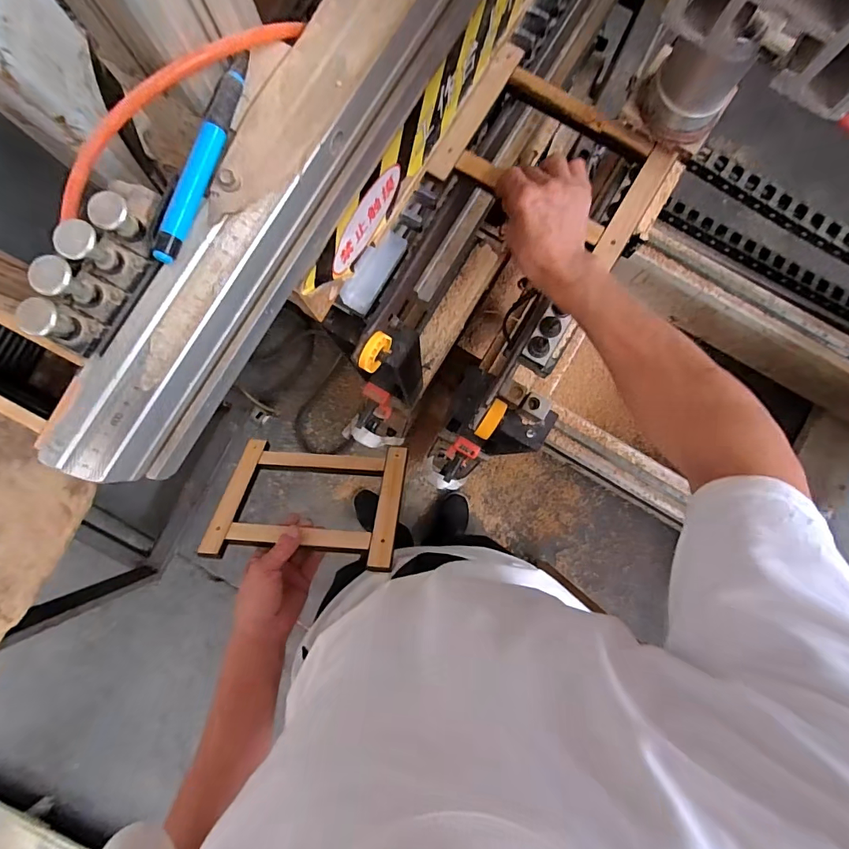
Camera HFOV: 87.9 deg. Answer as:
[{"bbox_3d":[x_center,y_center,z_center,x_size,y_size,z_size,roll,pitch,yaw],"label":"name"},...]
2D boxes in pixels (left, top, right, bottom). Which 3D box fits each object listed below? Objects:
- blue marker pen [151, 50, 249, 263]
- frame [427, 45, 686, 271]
[{"bbox_3d":[-0.120,-0.146,0.239,0.010,0.010,0.122,19,86,2],"label":"blue marker pen"},{"bbox_3d":[0.153,-0.306,0.503,0.234,0.023,0.176,30,86,3],"label":"frame"}]

